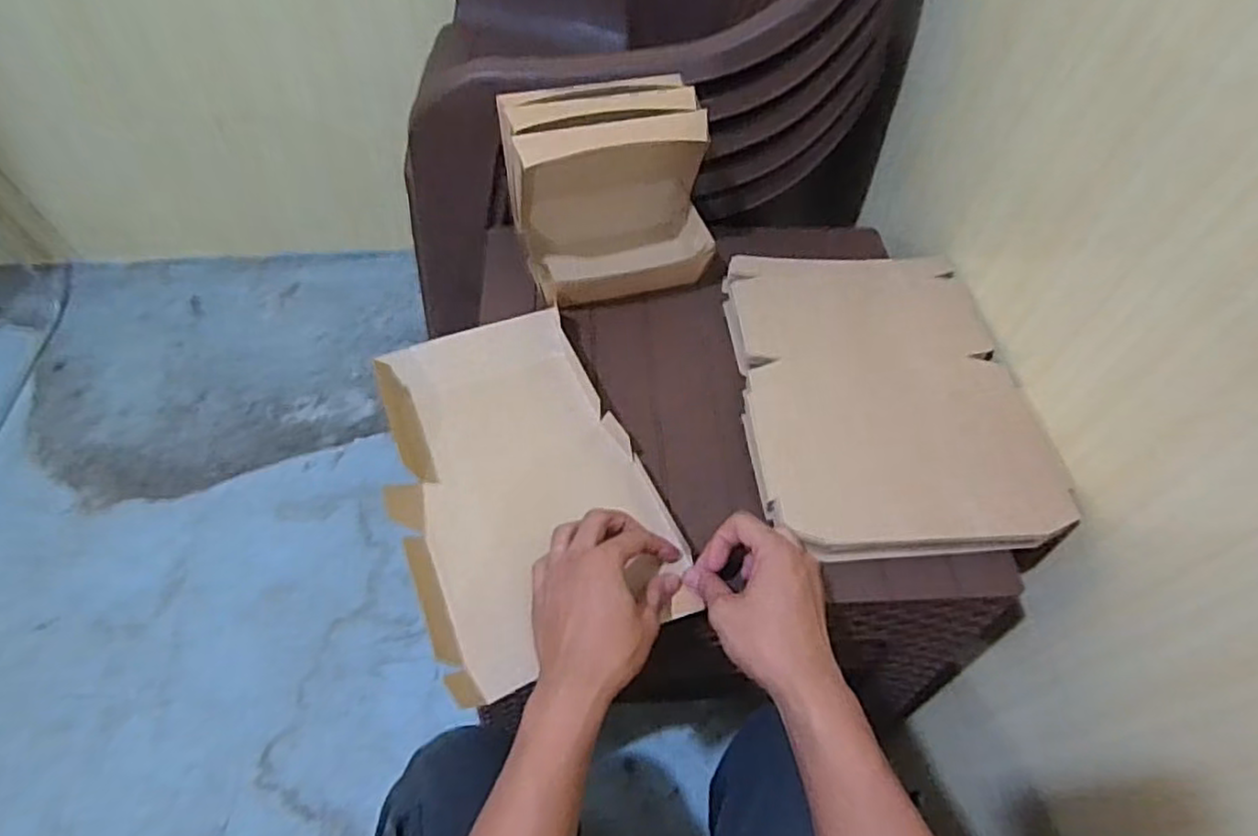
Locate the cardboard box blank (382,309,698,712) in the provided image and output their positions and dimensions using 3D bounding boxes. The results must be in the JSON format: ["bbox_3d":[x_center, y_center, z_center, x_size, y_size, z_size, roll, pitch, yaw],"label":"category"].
[{"bbox_3d":[-0.091,0.049,0.570,0.201,0.035,0.310,-20,57,-16],"label":"cardboard box blank"}]

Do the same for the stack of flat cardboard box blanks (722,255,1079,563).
[{"bbox_3d":[0.233,-0.034,0.632,0.254,0.030,0.321,-3,54,-4],"label":"stack of flat cardboard box blanks"}]

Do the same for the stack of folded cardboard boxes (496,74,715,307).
[{"bbox_3d":[-0.014,-0.224,0.681,0.186,0.159,0.137,-10,56,-11],"label":"stack of folded cardboard boxes"}]

